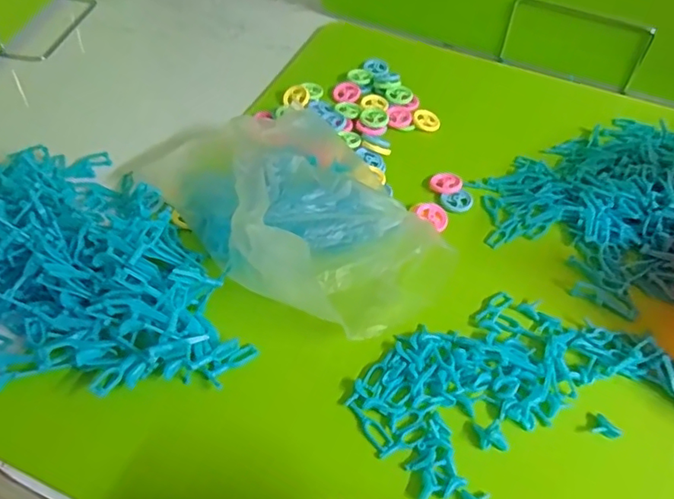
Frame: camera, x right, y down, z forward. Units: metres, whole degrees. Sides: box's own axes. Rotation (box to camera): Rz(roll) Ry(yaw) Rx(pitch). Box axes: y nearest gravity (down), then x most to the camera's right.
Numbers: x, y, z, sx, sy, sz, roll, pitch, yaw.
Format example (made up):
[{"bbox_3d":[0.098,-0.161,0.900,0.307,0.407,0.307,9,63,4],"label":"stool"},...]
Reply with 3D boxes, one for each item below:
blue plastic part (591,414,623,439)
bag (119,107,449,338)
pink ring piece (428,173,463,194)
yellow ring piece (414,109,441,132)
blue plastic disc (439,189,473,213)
[{"bbox_3d":[0.186,0.123,0.388,0.018,0.004,0.015,28,52,19],"label":"blue plastic part"},{"bbox_3d":[-0.033,-0.041,0.468,0.169,0.066,0.251,-29,57,-26],"label":"bag"},{"bbox_3d":[0.103,-0.063,0.534,0.030,0.006,0.024,-12,51,-14],"label":"pink ring piece"},{"bbox_3d":[0.094,-0.134,0.589,0.028,0.004,0.027,5,67,-12],"label":"yellow ring piece"},{"bbox_3d":[0.111,-0.045,0.521,0.032,0.004,0.026,-12,51,-14],"label":"blue plastic disc"}]

